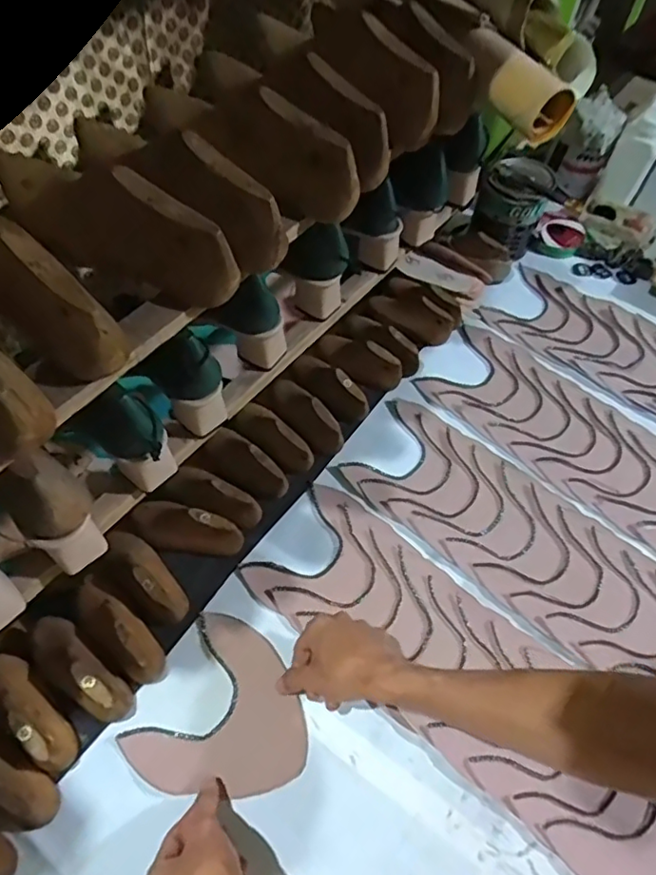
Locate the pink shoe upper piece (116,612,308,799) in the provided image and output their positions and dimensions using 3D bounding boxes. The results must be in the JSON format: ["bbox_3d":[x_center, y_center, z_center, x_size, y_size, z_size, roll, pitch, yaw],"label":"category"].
[{"bbox_3d":[-0.097,0.283,0.576,0.161,0.005,0.164,24,60,10],"label":"pink shoe upper piece"}]

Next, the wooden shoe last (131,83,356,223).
[{"bbox_3d":[-0.085,-0.288,0.534,0.251,0.082,0.063,38,64,18],"label":"wooden shoe last"}]

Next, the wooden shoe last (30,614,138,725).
[{"bbox_3d":[-0.255,0.234,0.567,0.137,0.053,0.049,38,64,18],"label":"wooden shoe last"}]

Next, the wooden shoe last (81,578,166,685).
[{"bbox_3d":[-0.225,0.200,0.591,0.134,0.053,0.048,40,64,19],"label":"wooden shoe last"}]

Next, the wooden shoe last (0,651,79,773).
[{"bbox_3d":[-0.297,0.263,0.543,0.137,0.055,0.045,39,64,18],"label":"wooden shoe last"}]

